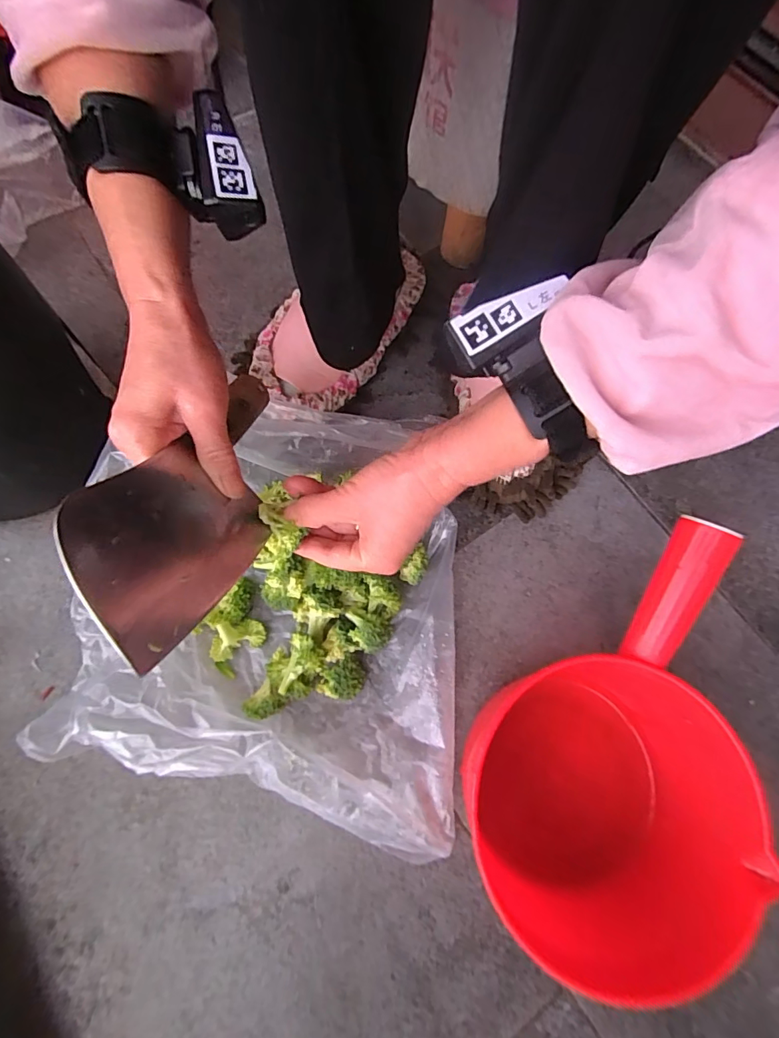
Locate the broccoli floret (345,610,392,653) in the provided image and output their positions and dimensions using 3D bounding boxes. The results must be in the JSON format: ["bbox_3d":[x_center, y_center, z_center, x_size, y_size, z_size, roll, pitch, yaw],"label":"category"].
[{"bbox_3d":[-0.018,0.092,0.377,0.038,0.037,0.030,14,73,3],"label":"broccoli floret"}]

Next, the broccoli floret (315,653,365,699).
[{"bbox_3d":[-0.038,0.127,0.373,0.034,0.026,0.035,0,72,-1],"label":"broccoli floret"}]

